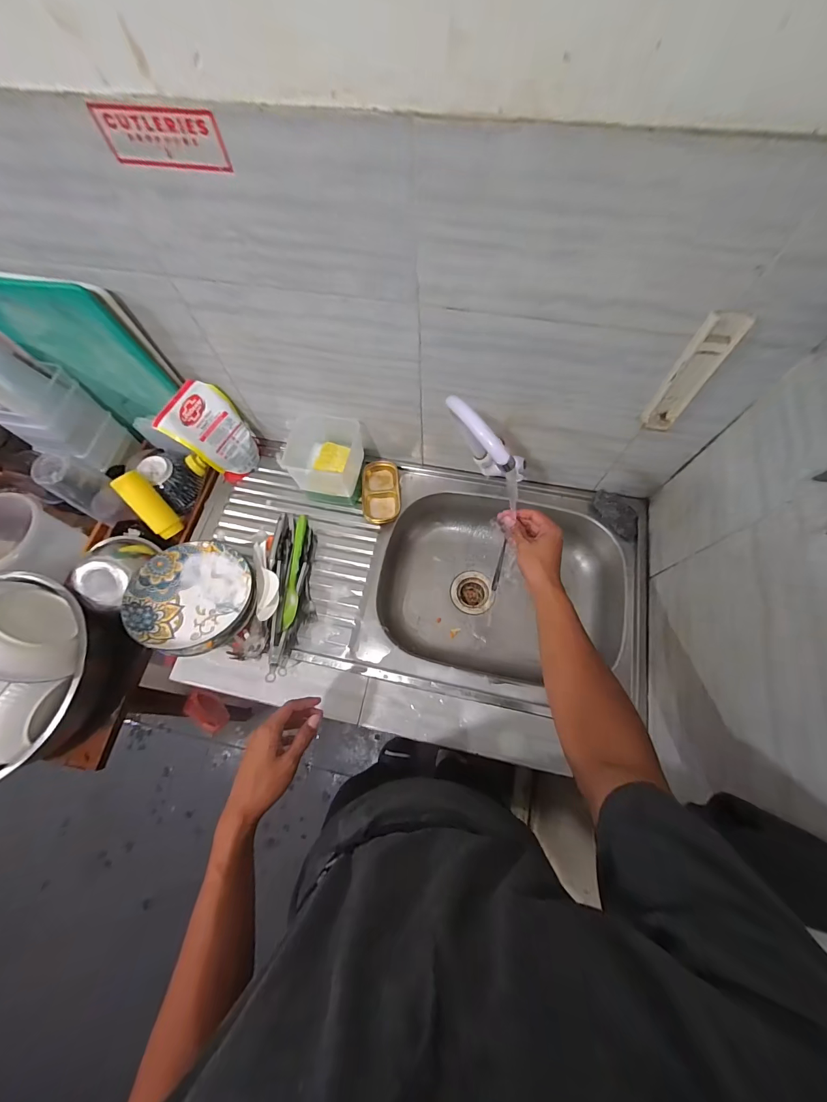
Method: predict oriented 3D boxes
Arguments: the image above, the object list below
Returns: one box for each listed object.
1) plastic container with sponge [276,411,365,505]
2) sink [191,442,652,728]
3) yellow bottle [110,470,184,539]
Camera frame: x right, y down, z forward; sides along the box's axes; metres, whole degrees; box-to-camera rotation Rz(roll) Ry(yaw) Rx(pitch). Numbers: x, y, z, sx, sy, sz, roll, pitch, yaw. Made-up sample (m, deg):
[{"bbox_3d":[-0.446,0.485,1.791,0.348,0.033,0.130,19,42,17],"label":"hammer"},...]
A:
[{"bbox_3d":[-0.185,-0.209,0.847,0.146,0.145,0.152,9,70,6],"label":"plastic container with sponge"},{"bbox_3d":[0.005,0.052,0.873,0.943,0.168,0.475,10,70,6],"label":"sink"},{"bbox_3d":[-0.585,-0.100,0.839,0.053,0.156,0.039,-31,34,-9],"label":"yellow bottle"}]

